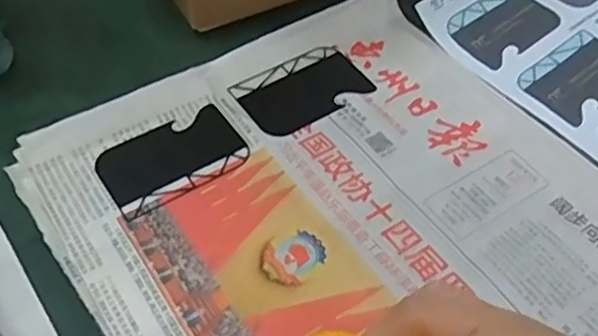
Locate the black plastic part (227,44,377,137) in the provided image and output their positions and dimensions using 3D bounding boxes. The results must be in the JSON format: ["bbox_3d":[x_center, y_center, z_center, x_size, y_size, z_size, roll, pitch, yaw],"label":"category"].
[{"bbox_3d":[0.003,-0.053,0.413,0.085,0.004,0.054,-29,60,-23],"label":"black plastic part"}]

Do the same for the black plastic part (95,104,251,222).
[{"bbox_3d":[-0.074,-0.006,0.368,0.084,0.004,0.052,-28,60,-22],"label":"black plastic part"}]

